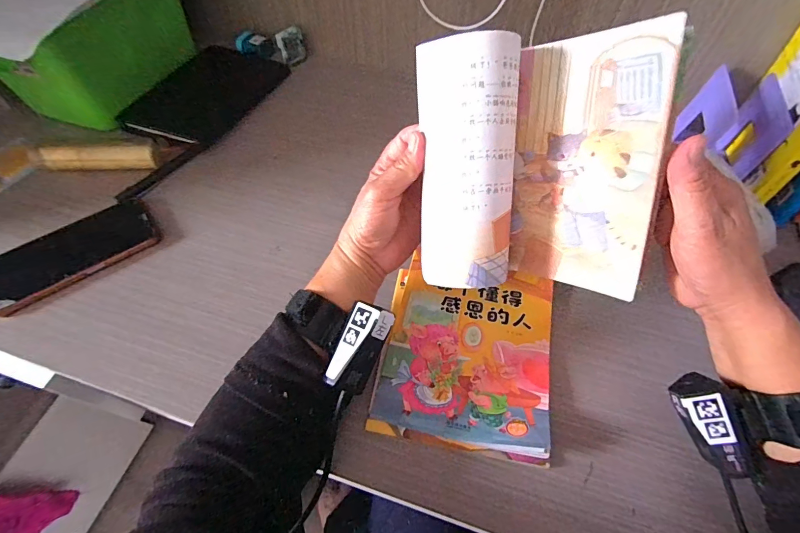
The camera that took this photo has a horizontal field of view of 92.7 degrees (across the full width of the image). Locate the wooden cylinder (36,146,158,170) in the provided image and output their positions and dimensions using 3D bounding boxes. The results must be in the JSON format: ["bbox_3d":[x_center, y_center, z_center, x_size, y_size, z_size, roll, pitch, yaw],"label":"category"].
[{"bbox_3d":[-0.378,-0.137,0.485,0.132,0.026,0.030,-5,59,-4],"label":"wooden cylinder"}]

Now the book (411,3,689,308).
[{"bbox_3d":[0.102,-0.076,0.303,0.173,0.188,0.071,1,16,10],"label":"book"}]

